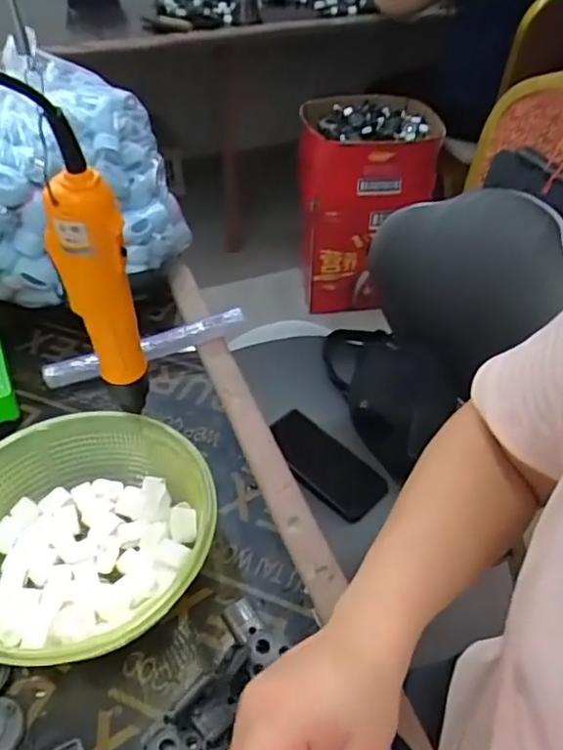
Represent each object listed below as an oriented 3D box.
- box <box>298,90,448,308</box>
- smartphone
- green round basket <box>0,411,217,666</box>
[{"bbox_3d":[0.226,-0.475,1.674,0.339,0.512,0.290,-3,45,-3],"label":"box"},{"bbox_3d":[0.053,0.111,0.753,0.090,0.015,0.170,-30,52,-27],"label":"smartphone"},{"bbox_3d":[-0.147,0.119,0.428,0.194,0.062,0.181,0,44,0],"label":"green round basket"}]

